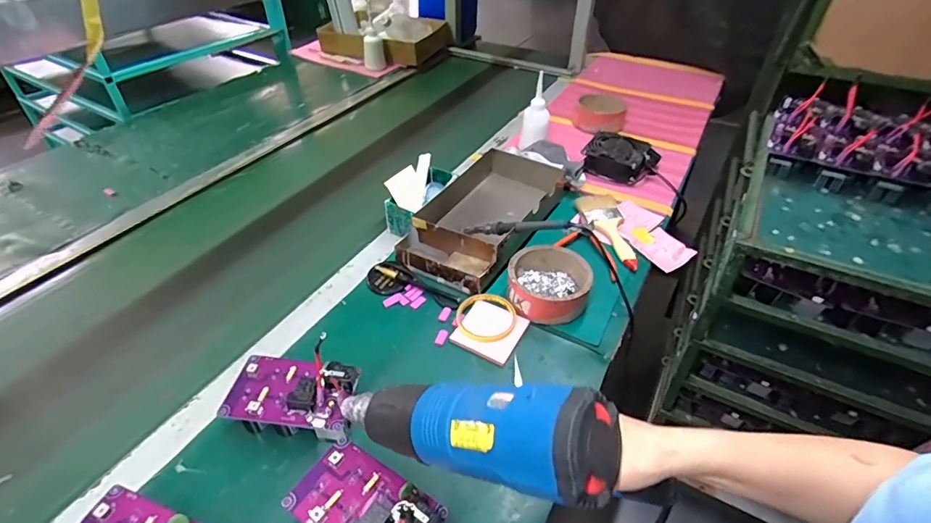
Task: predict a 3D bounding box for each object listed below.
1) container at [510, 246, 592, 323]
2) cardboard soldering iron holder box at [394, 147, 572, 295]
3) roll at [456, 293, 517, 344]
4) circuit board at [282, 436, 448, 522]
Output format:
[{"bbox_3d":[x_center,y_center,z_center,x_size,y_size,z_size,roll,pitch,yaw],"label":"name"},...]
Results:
[{"bbox_3d":[0.125,0.035,0.717,0.117,0.058,0.122,0,41,0],"label":"container"},{"bbox_3d":[0.035,-0.089,0.842,0.188,0.057,0.341,20,45,22],"label":"cardboard soldering iron holder box"},{"bbox_3d":[0.029,0.080,0.687,0.088,0.009,0.088,0,41,0],"label":"roll"},{"bbox_3d":[-0.096,0.228,0.443,0.142,0.023,0.082,23,46,25],"label":"circuit board"}]

